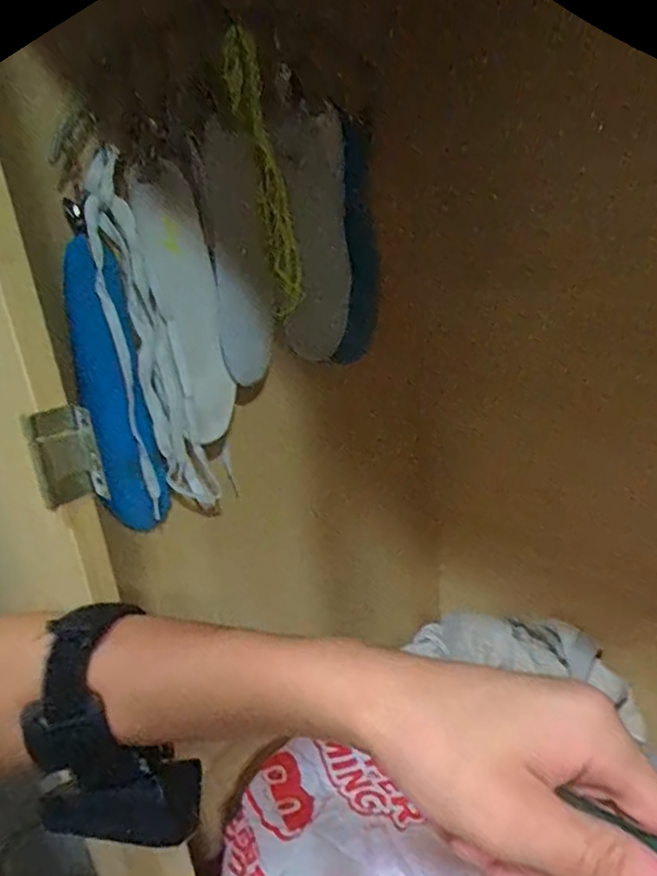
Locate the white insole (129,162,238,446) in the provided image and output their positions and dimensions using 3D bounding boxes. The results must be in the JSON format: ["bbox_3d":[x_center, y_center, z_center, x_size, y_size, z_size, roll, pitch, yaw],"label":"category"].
[{"bbox_3d":[-0.128,-0.119,0.579,0.034,0.240,0.075,8,26,33],"label":"white insole"}]

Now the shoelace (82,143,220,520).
[{"bbox_3d":[-0.159,-0.077,0.555,0.064,0.315,0.053,-11,22,-11],"label":"shoelace"}]

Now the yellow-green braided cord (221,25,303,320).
[{"bbox_3d":[-0.068,-0.257,0.636,0.030,0.265,0.042,15,39,42],"label":"yellow-green braided cord"}]

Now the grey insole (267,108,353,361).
[{"bbox_3d":[-0.016,-0.210,0.688,0.086,0.259,0.022,-18,33,-29],"label":"grey insole"}]

